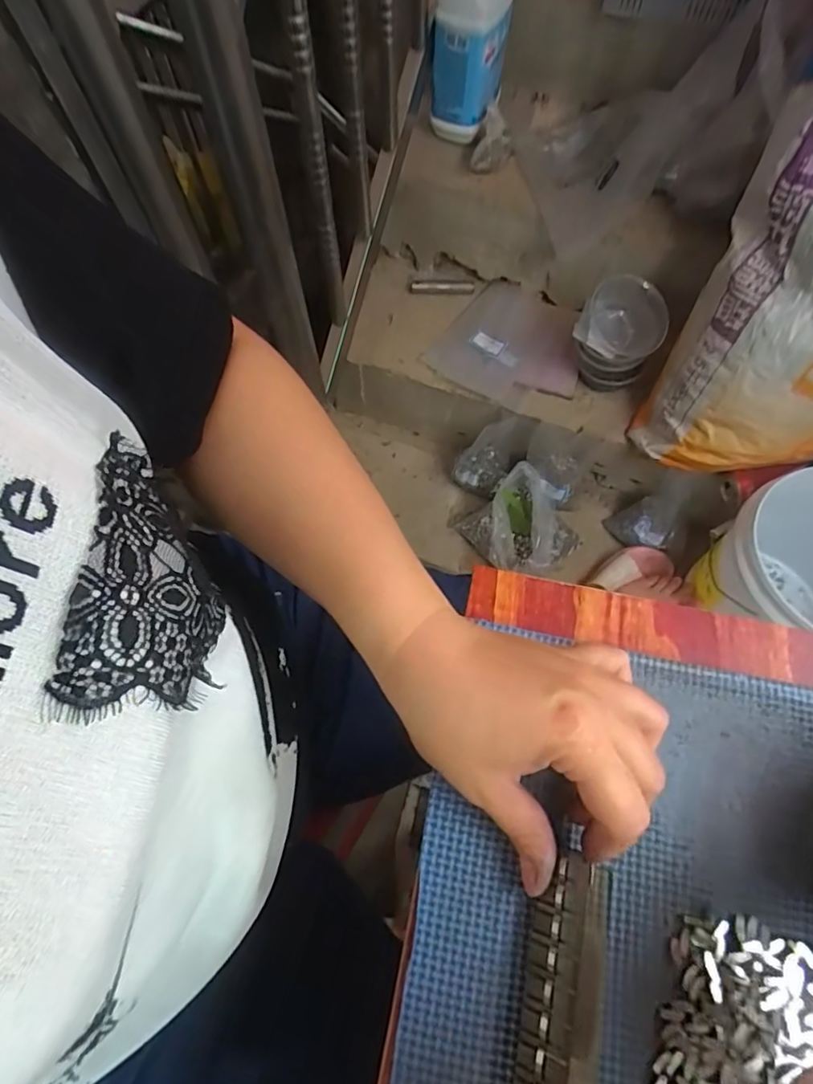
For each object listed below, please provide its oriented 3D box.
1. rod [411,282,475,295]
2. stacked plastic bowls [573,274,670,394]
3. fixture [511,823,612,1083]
[{"bbox_3d":[0.067,-0.475,1.027,0.116,0.012,0.024,3,69,2],"label":"rod"},{"bbox_3d":[0.325,-0.313,0.867,0.123,0.148,0.104,28,72,11],"label":"stacked plastic bowls"},{"bbox_3d":[0.068,0.180,0.230,0.035,0.019,0.104,13,68,6],"label":"fixture"}]

